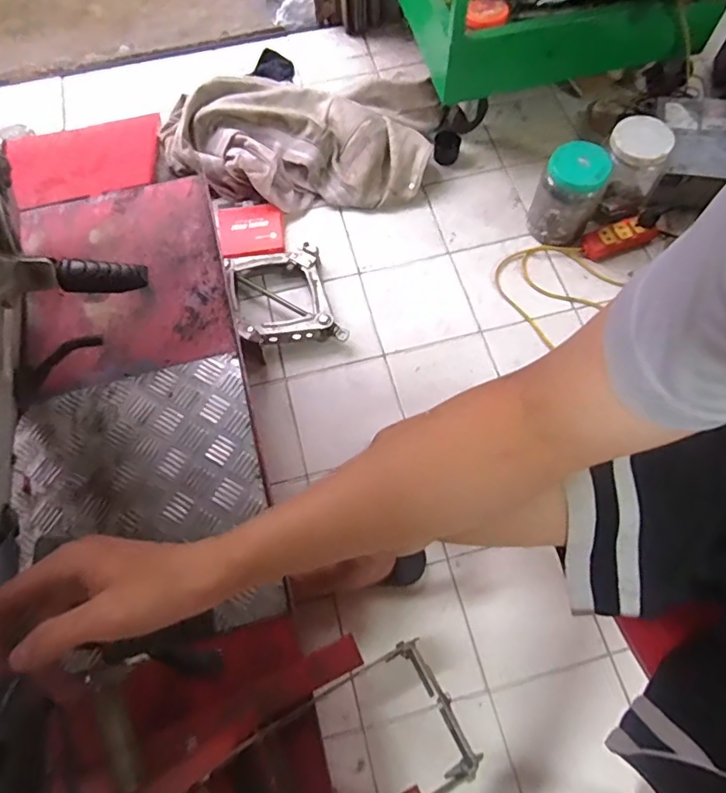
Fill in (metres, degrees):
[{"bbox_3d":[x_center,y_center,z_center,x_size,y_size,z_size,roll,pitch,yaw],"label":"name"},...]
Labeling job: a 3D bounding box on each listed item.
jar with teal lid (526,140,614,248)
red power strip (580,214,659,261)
[{"bbox_3d":[0.413,-0.405,1.057,0.115,0.168,0.114,0,67,1],"label":"jar with teal lid"},{"bbox_3d":[0.532,-0.332,1.096,0.158,0.032,0.064,-18,68,-6],"label":"red power strip"}]

